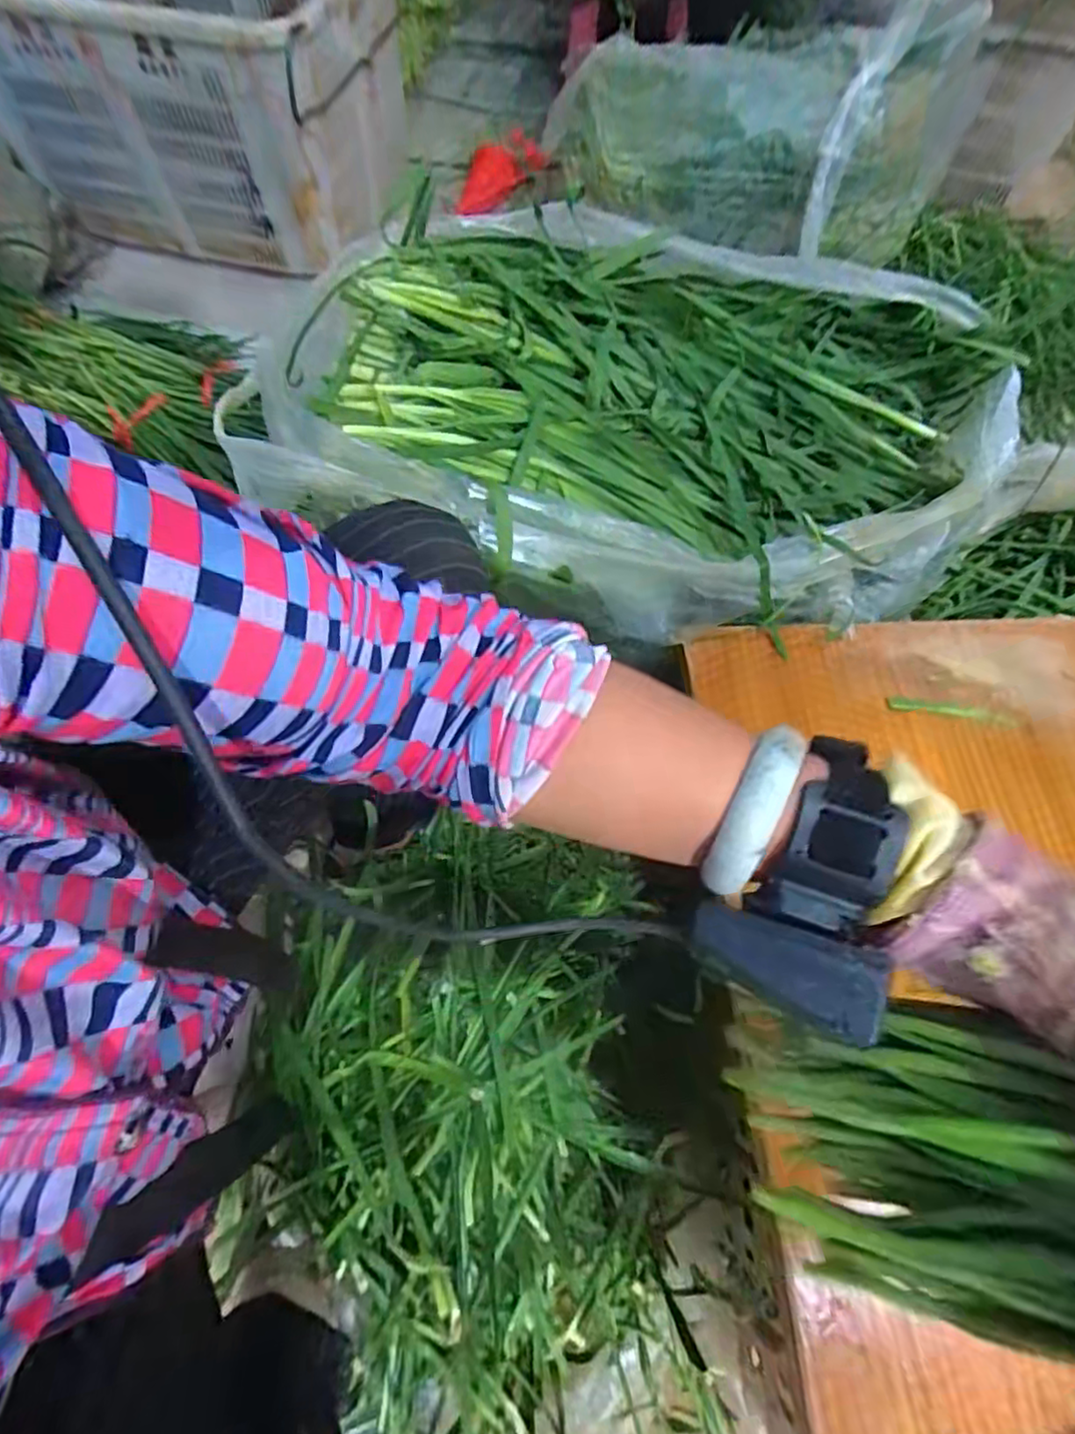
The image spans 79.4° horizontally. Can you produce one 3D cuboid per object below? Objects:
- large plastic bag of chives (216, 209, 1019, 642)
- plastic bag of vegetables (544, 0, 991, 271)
[{"bbox_3d":[0.090,-0.249,0.525,0.601,0.140,0.357,-1,64,-1],"label":"large plastic bag of chives"},{"bbox_3d":[0.285,-0.820,0.889,0.510,0.268,0.249,-2,65,-3],"label":"plastic bag of vegetables"}]

